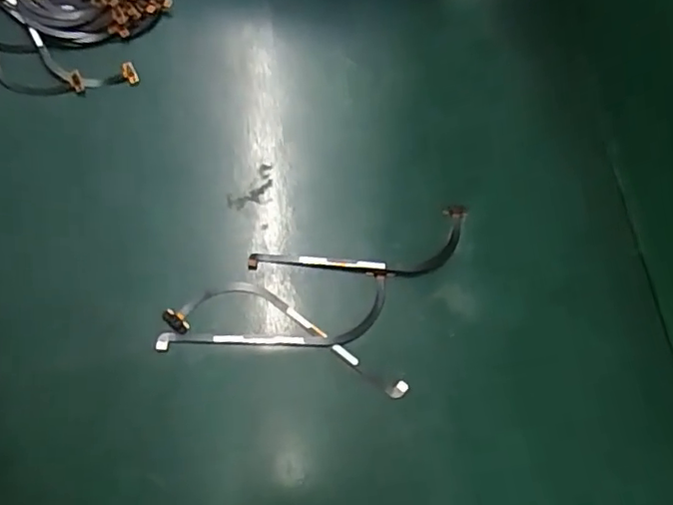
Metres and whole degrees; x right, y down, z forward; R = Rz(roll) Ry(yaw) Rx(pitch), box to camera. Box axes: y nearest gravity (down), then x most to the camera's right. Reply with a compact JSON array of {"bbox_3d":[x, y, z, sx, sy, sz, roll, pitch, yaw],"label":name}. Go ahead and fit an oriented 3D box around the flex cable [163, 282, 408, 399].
[{"bbox_3d":[-0.016,0.027,0.211,0.088,0.004,0.025,15,65,4],"label":"flex cable"}]

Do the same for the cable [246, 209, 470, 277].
[{"bbox_3d":[0.011,0.001,0.224,0.085,0.004,0.023,-13,66,-9],"label":"cable"}]

